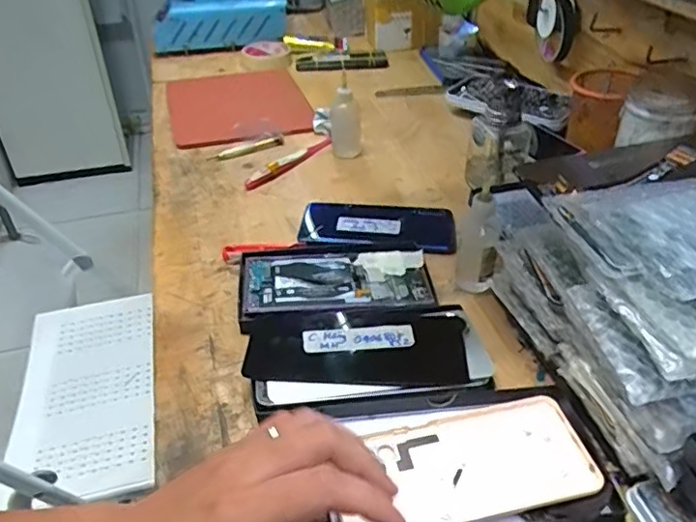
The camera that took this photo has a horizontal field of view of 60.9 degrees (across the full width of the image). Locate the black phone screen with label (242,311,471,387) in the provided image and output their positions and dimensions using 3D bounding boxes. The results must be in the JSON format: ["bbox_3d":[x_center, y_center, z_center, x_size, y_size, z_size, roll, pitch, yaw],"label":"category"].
[{"bbox_3d":[0.007,0.066,0.460,0.166,0.008,0.078,0,40,-2],"label":"black phone screen with label"}]

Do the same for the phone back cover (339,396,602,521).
[{"bbox_3d":[0.074,0.131,0.378,0.155,0.009,0.075,-10,39,-8],"label":"phone back cover"}]

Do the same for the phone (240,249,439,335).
[{"bbox_3d":[-0.011,0.016,0.529,0.167,0.014,0.090,-5,37,-5],"label":"phone"}]

